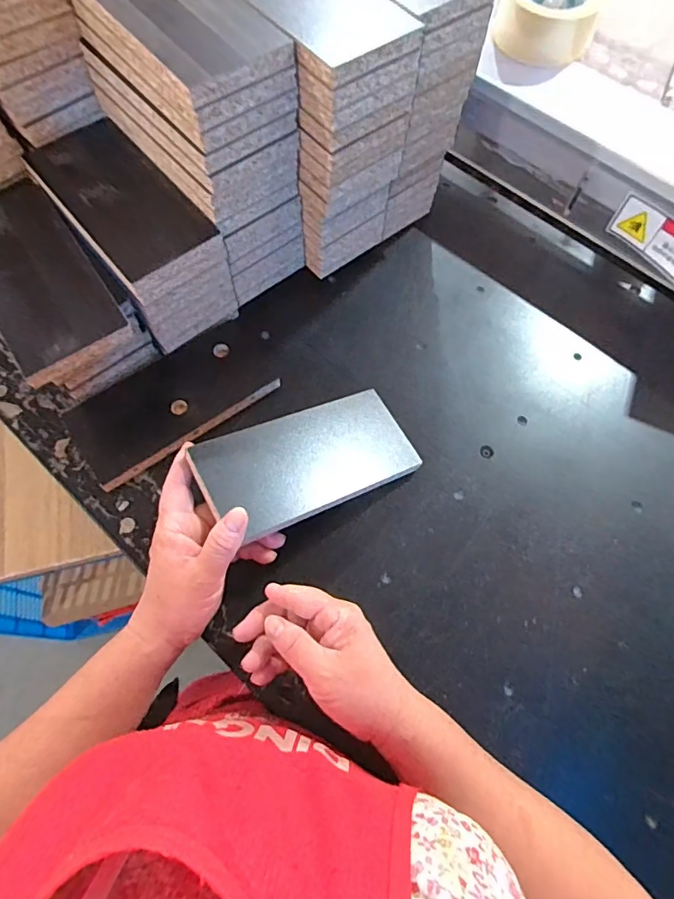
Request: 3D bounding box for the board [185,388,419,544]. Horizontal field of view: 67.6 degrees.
[{"bbox_3d":[-0.024,0.009,0.438,0.184,0.014,0.093,-22,75,-26],"label":"board"}]

